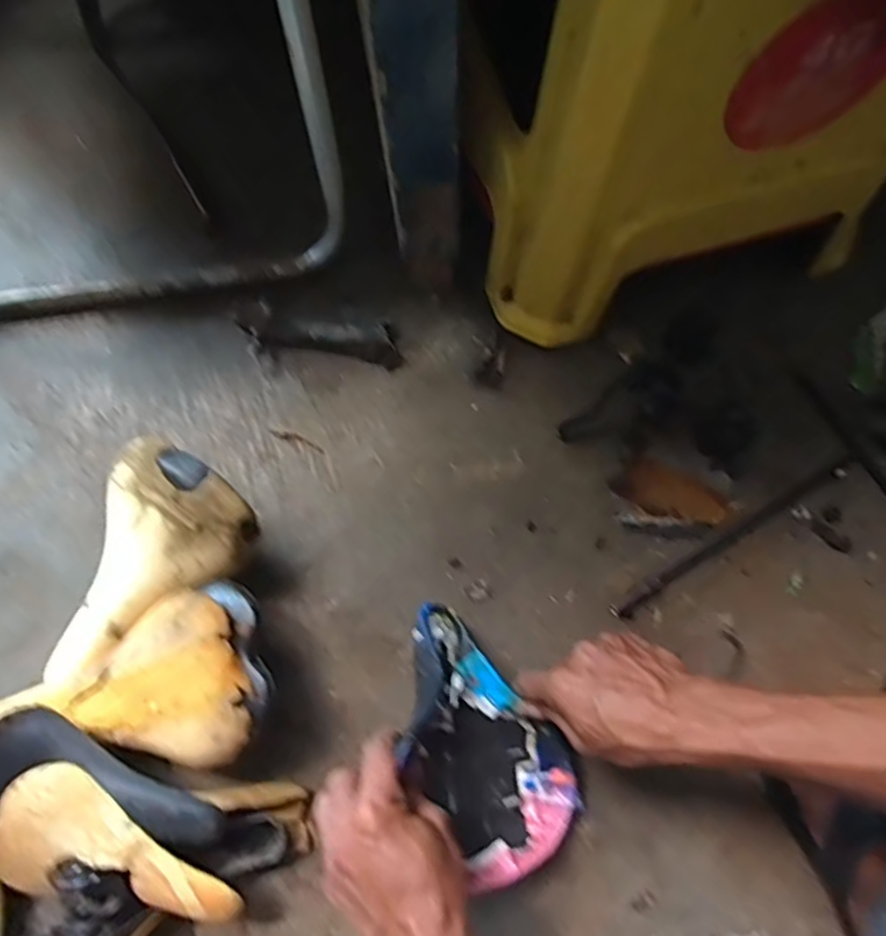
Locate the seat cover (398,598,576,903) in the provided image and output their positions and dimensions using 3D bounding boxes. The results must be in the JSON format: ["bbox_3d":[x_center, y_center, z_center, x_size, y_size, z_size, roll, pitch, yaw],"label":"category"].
[{"bbox_3d":[0.026,0.211,0.523,0.106,0.095,0.200,-33,78,-9],"label":"seat cover"}]

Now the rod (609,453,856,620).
[{"bbox_3d":[0.269,0.059,0.606,0.272,0.011,0.015,-30,77,-8],"label":"rod"}]

